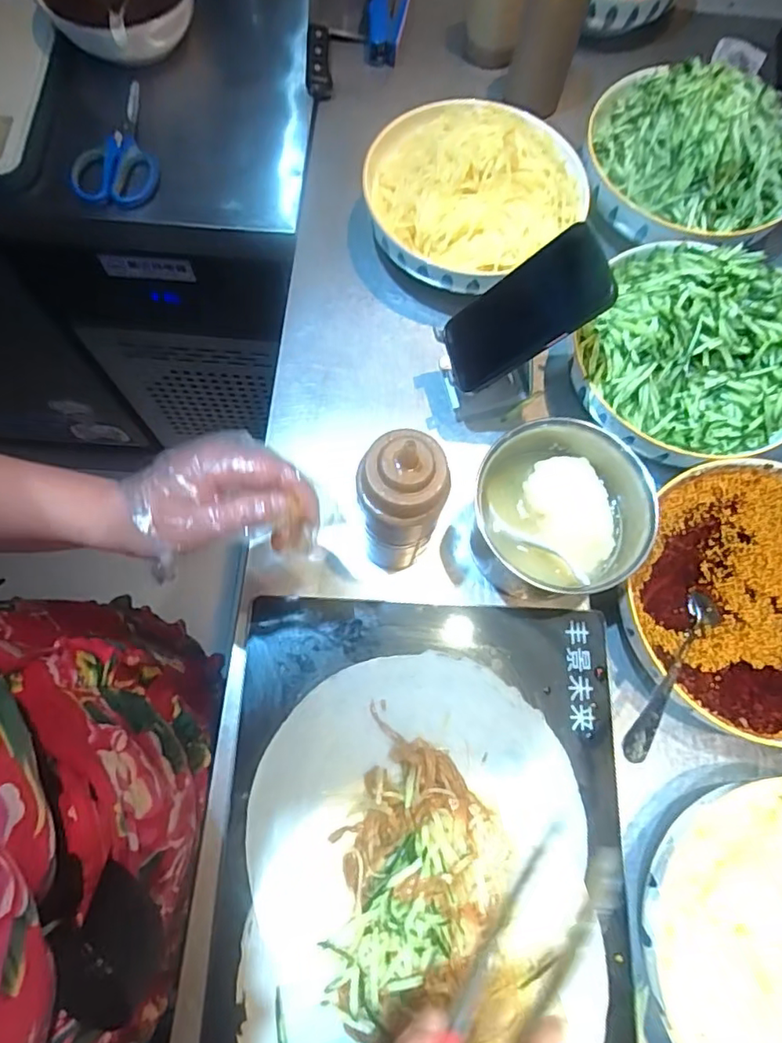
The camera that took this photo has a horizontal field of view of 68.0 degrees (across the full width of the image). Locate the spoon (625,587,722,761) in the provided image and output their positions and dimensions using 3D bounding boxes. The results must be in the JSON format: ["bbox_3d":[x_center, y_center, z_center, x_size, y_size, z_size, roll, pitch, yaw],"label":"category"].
[{"bbox_3d":[0.211,0.116,0.440,0.027,0.015,0.156,38,59,11],"label":"spoon"}]

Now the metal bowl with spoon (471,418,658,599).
[{"bbox_3d":[0.138,-0.005,0.485,0.132,0.073,0.138,0,71,-1],"label":"metal bowl with spoon"}]

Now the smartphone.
[{"bbox_3d":[0.105,-0.170,0.474,0.012,0.145,0.073,3,68,-46],"label":"smartphone"}]

